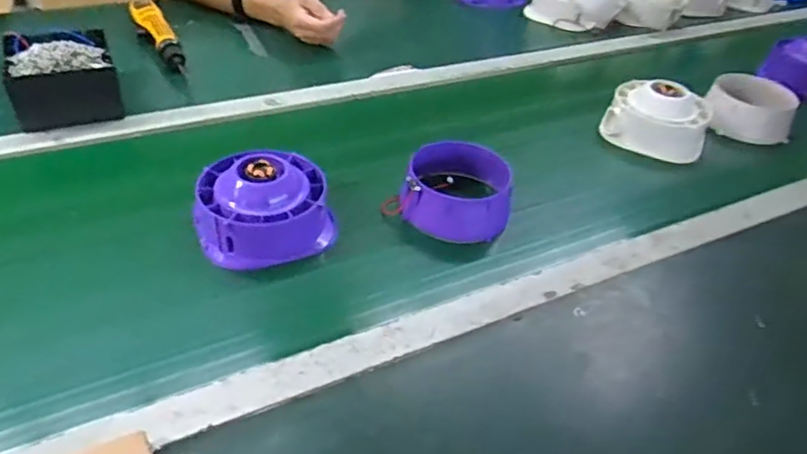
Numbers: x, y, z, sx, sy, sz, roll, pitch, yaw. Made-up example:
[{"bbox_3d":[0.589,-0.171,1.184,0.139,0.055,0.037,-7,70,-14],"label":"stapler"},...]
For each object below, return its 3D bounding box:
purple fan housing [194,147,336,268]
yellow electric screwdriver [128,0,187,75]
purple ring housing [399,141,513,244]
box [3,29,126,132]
[{"bbox_3d":[-0.146,-0.028,0.617,0.131,0.074,0.123,-13,44,-19],"label":"purple fan housing"},{"bbox_3d":[-0.382,-0.297,0.915,0.046,0.044,0.194,-19,46,-24],"label":"yellow electric screwdriver"},{"bbox_3d":[0.061,-0.042,0.663,0.116,0.050,0.116,9,41,5],"label":"purple ring housing"},{"bbox_3d":[-0.432,-0.194,0.764,0.120,0.072,0.146,-14,44,-20],"label":"box"}]

